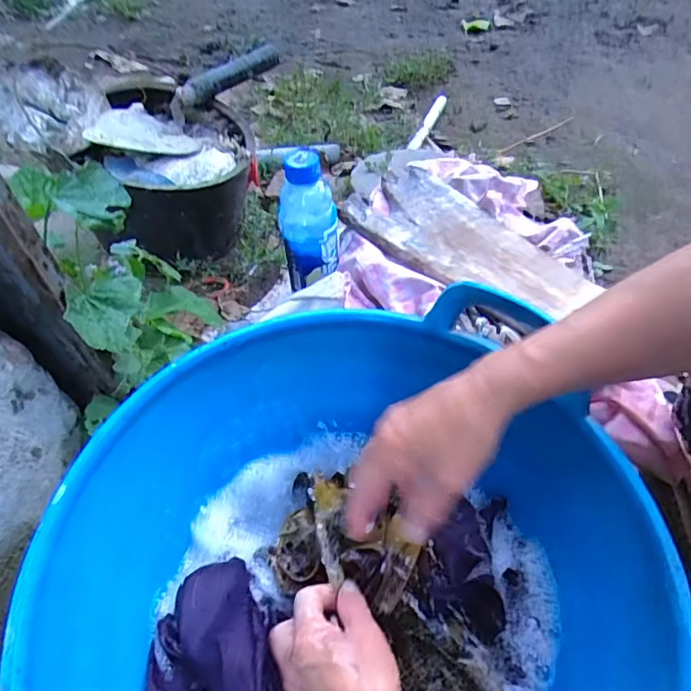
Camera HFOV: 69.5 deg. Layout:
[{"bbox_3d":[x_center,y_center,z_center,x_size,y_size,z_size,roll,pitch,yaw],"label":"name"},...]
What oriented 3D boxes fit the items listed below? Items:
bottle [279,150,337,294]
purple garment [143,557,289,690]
[{"bbox_3d":[-0.046,-0.153,0.616,0.069,0.166,0.058,-11,51,-6],"label":"bottle"},{"bbox_3d":[-0.095,0.222,0.359,0.095,0.047,0.131,-10,51,-5],"label":"purple garment"}]

